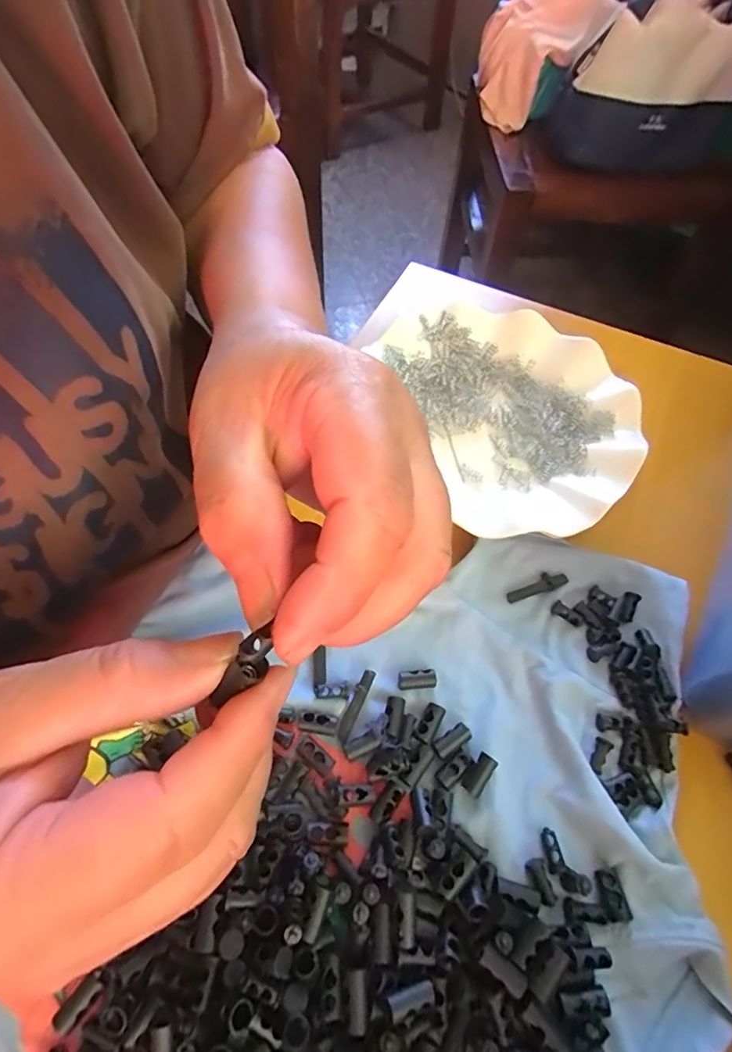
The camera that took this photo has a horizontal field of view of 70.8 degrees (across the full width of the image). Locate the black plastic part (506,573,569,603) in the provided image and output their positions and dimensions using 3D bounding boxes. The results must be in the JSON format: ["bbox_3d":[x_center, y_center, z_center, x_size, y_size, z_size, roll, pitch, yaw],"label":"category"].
[{"bbox_3d":[0.093,0.033,0.283,0.035,0.004,0.010,-18,62,-12],"label":"black plastic part"}]

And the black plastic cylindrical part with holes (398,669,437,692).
[{"bbox_3d":[0.025,0.076,0.254,0.018,0.006,0.009,-5,60,-5],"label":"black plastic cylindrical part with holes"}]

